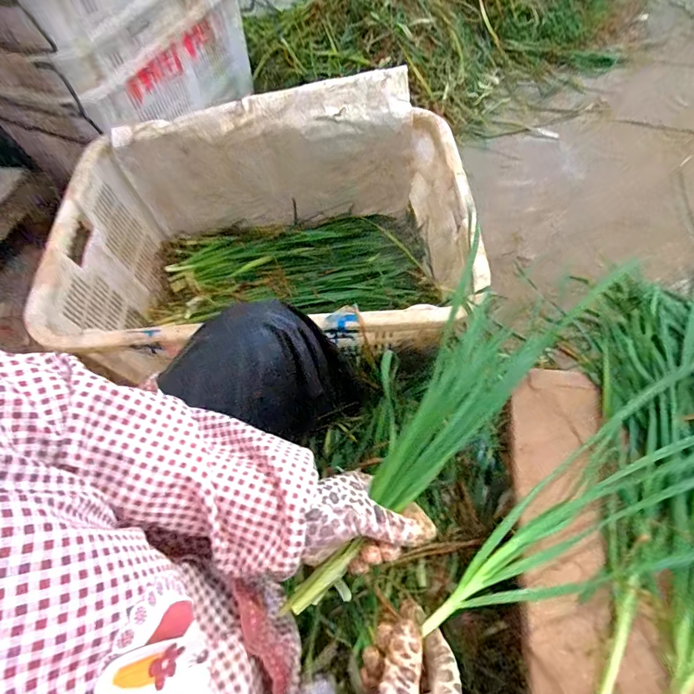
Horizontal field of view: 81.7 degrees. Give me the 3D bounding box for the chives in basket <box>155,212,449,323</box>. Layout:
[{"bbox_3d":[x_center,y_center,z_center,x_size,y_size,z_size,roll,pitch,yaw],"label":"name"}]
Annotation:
[{"bbox_3d":[-0.122,-0.172,0.868,0.593,0.098,0.302,0,62,2],"label":"chives in basket"}]

